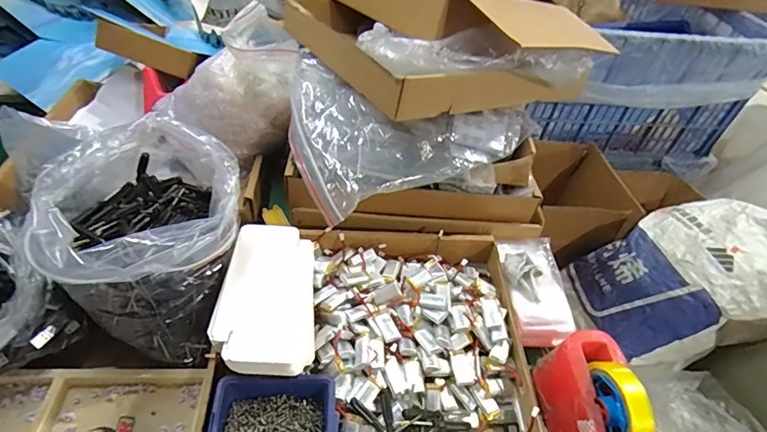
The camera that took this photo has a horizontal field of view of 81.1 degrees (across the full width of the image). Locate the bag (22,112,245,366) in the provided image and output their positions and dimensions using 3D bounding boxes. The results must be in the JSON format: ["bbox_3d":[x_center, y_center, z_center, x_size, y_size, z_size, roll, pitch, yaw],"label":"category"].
[{"bbox_3d":[-0.265,0.015,0.526,0.199,0.178,0.230,6,45,-1],"label":"bag"}]

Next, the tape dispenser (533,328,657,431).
[{"bbox_3d":[0.225,0.229,0.468,0.070,0.107,0.195,3,45,-5],"label":"tape dispenser"}]

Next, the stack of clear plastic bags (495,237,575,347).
[{"bbox_3d":[0.212,0.095,0.635,0.093,0.049,0.179,8,45,0],"label":"stack of clear plastic bags"}]

